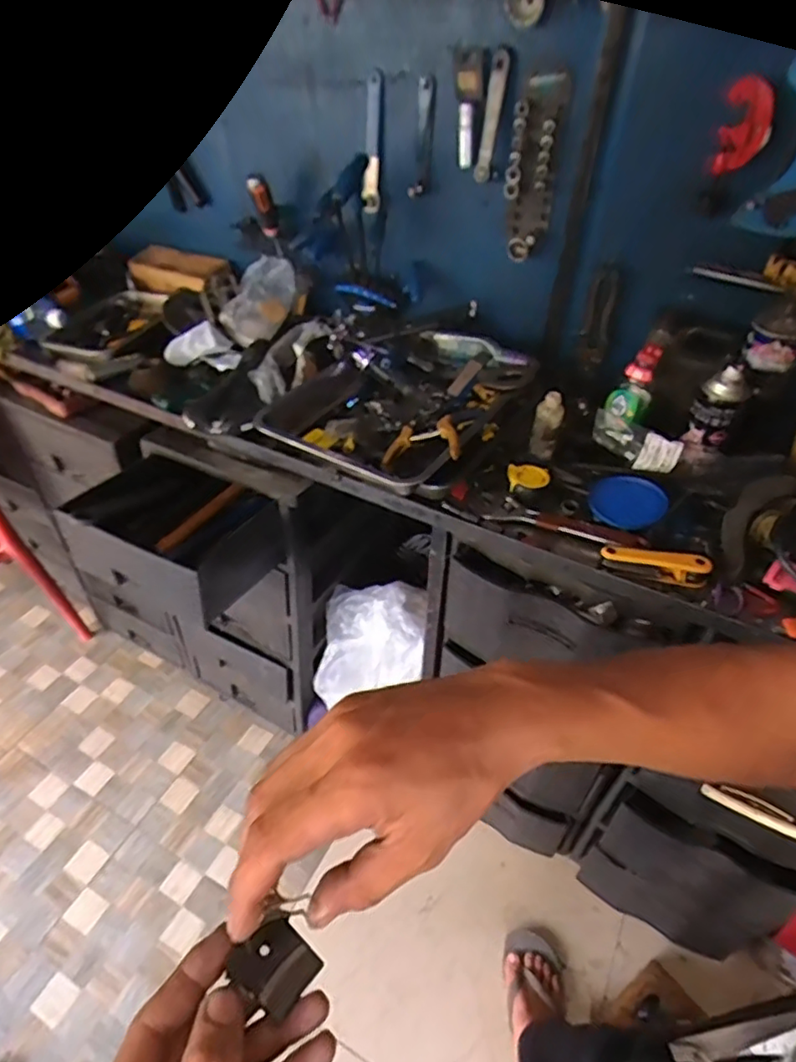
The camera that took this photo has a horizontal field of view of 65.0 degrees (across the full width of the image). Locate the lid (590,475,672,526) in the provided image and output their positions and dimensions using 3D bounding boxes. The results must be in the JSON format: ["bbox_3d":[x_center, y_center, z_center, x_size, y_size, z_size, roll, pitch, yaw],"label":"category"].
[{"bbox_3d":[0.324,-0.045,0.878,0.103,0.018,0.088,5,43,3],"label":"lid"}]

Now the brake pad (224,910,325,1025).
[{"bbox_3d":[-0.059,0.206,0.297,0.034,0.011,0.034,34,51,30],"label":"brake pad"}]

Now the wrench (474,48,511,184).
[{"bbox_3d":[0.137,-0.595,0.902,0.027,0.157,0.008,29,38,28],"label":"wrench"}]

